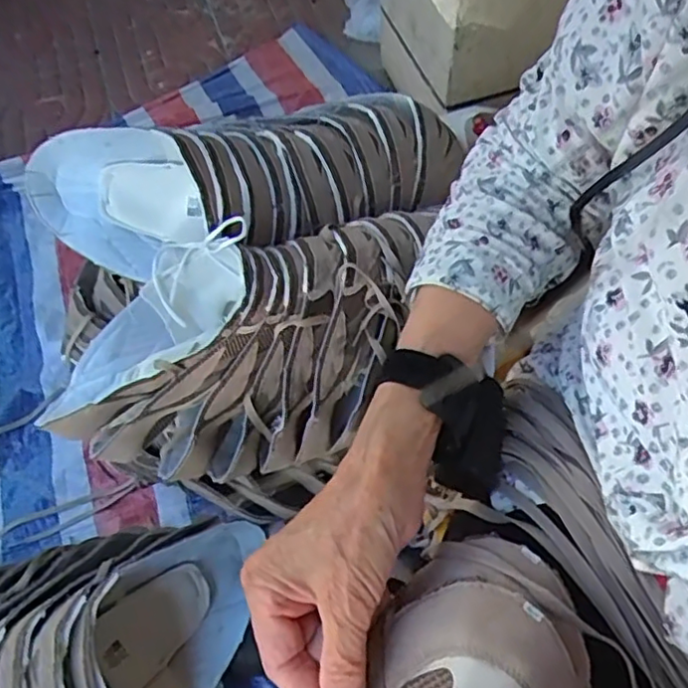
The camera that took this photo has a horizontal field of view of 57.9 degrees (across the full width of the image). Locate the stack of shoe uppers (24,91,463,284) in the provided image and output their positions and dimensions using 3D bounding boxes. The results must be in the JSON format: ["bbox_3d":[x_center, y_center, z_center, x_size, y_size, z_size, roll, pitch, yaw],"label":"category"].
[{"bbox_3d":[-0.111,-0.201,0.742,0.507,0.128,0.227,-17,60,-7],"label":"stack of shoe uppers"}]

